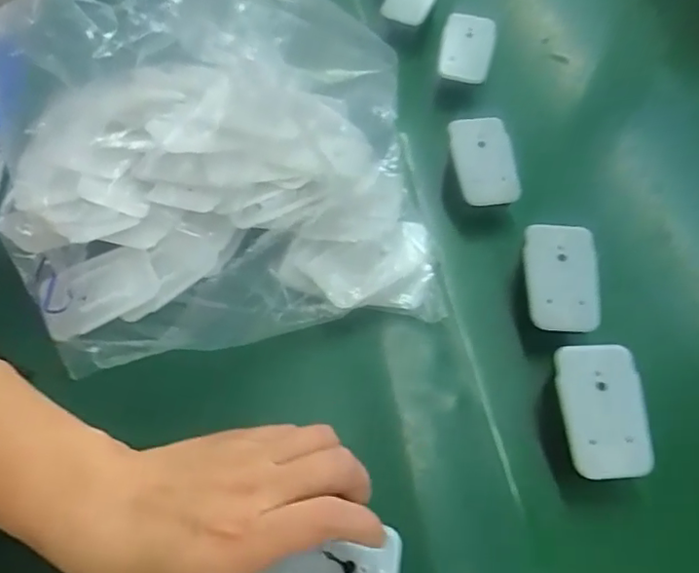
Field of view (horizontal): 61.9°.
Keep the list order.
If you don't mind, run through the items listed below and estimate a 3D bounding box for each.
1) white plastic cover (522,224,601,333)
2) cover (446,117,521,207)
[{"bbox_3d":[0.131,-0.005,0.358,0.042,0.007,0.066,3,76,1],"label":"white plastic cover"},{"bbox_3d":[0.098,-0.090,0.421,0.041,0.005,0.064,-11,85,2],"label":"cover"}]

